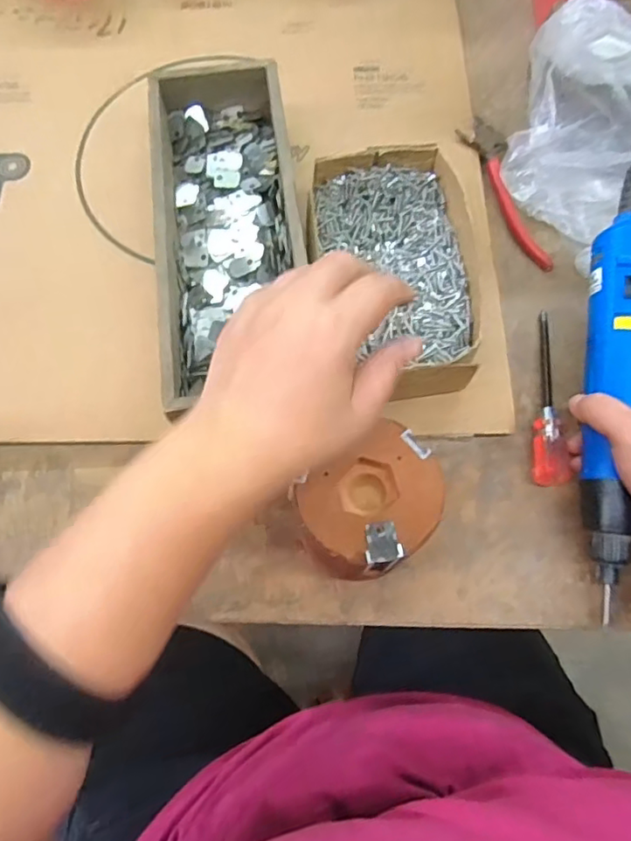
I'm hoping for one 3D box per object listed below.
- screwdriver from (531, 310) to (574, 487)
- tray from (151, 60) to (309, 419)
[{"bbox_3d":[0.170,-0.019,0.413,0.027,0.017,0.135,7,70,2],"label":"screwdriver"},{"bbox_3d":[-0.062,-0.141,0.420,0.098,0.061,0.259,-7,71,-3],"label":"tray"}]

